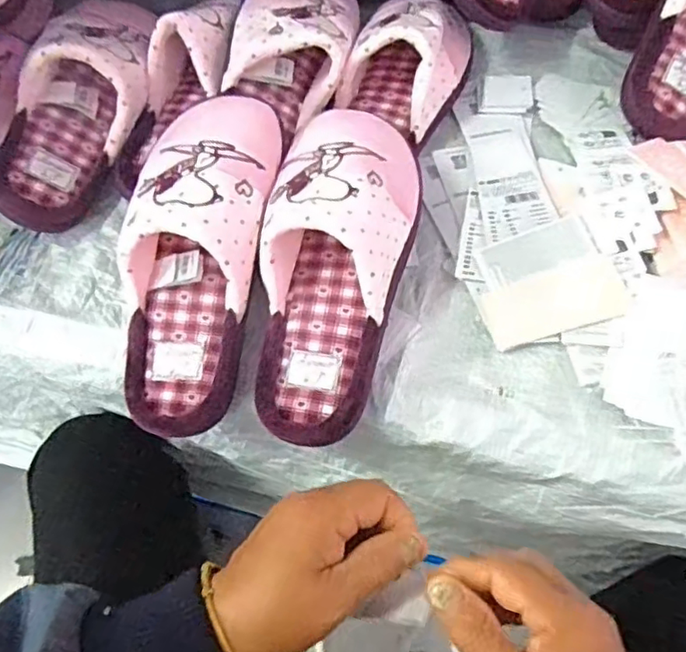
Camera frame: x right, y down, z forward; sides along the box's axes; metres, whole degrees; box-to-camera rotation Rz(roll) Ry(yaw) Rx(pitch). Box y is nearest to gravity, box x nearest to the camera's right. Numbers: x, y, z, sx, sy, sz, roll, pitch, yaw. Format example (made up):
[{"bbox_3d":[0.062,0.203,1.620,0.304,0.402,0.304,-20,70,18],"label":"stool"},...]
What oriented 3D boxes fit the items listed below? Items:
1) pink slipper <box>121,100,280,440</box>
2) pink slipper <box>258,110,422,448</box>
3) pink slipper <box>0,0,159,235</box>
[{"bbox_3d":[-0.099,-0.053,0.415,0.088,0.072,0.243,8,85,8],"label":"pink slipper"},{"bbox_3d":[-0.005,-0.050,0.408,0.095,0.072,0.225,9,81,8],"label":"pink slipper"},{"bbox_3d":[-0.210,-0.192,0.506,0.087,0.079,0.235,9,64,8],"label":"pink slipper"}]

